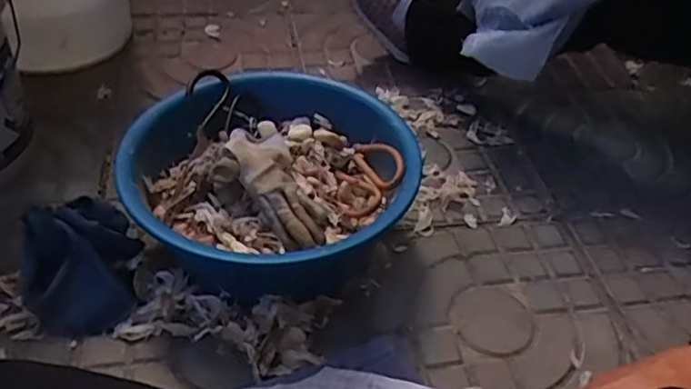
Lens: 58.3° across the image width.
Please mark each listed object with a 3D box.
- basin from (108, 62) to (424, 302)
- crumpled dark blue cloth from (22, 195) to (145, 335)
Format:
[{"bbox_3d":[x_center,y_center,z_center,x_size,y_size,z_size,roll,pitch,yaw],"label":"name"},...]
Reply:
[{"bbox_3d":[-0.087,-0.013,0.735,0.308,0.112,0.303,4,44,-3],"label":"basin"},{"bbox_3d":[-0.297,0.071,0.690,0.126,0.089,0.141,-21,51,-24],"label":"crumpled dark blue cloth"}]

